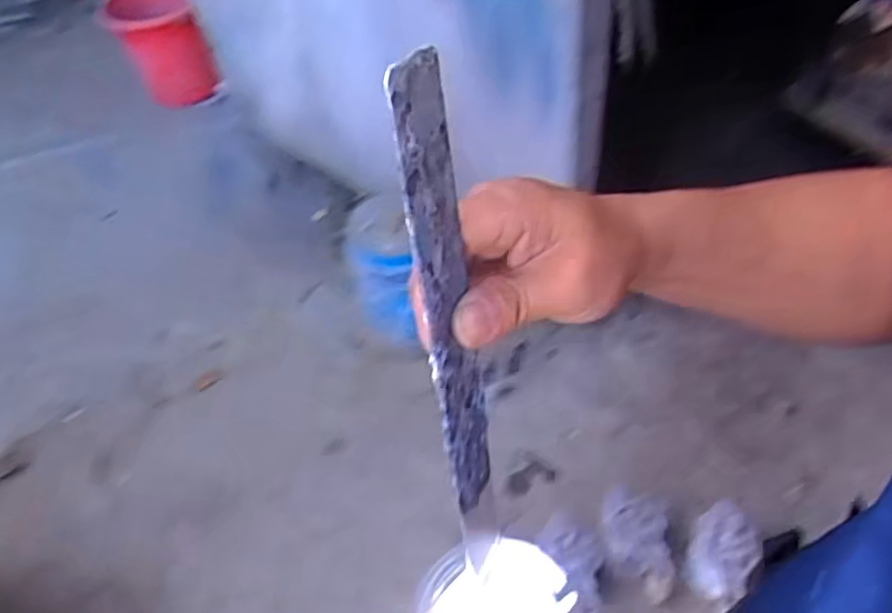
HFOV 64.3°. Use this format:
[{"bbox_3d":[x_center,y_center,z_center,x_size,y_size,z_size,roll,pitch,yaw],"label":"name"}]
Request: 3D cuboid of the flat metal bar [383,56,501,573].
[{"bbox_3d":[0.005,0.021,0.297,0.004,0.248,0.033,13,41,26],"label":"flat metal bar"}]

